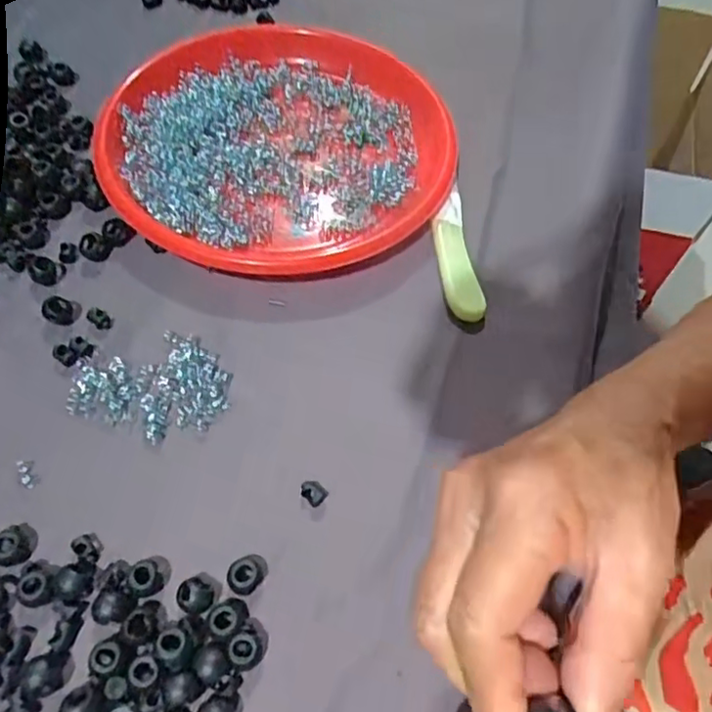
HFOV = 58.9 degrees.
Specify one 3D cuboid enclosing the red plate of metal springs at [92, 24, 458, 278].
[{"bbox_3d":[-0.052,-0.147,0.425,0.221,0.021,0.212,1,58,-2],"label":"red plate of metal springs"}]

